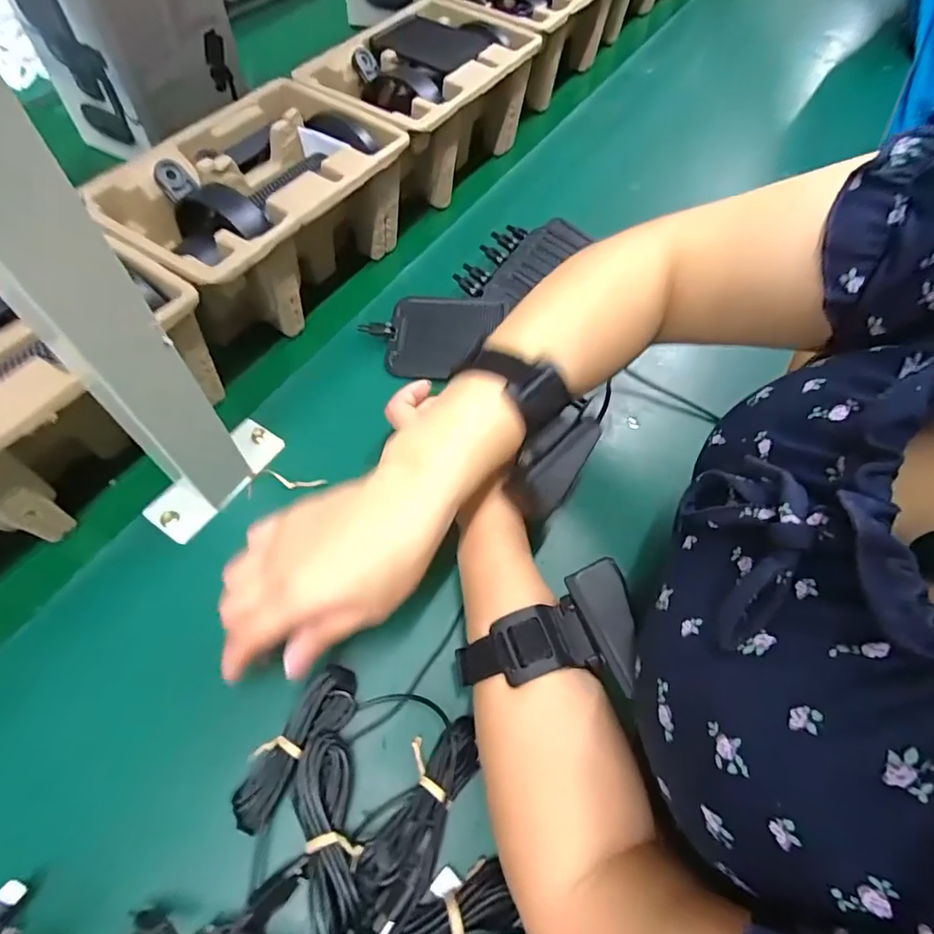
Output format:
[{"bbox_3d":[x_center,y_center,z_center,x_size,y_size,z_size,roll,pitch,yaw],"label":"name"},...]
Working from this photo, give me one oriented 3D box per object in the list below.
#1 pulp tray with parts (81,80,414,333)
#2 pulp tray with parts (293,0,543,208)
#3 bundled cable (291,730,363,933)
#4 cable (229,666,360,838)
[{"bbox_3d":[-0.169,-0.217,0.442,0.152,0.094,0.232,32,66,13],"label":"pulp tray with parts"},{"bbox_3d":[-0.040,-0.380,0.546,0.151,0.106,0.228,31,66,13],"label":"pulp tray with parts"},{"bbox_3d":[-0.073,0.191,0.272,0.032,0.028,0.091,-9,63,-7],"label":"bundled cable"},{"bbox_3d":[-0.096,0.155,0.294,0.028,0.020,0.087,34,66,14],"label":"cable"}]

